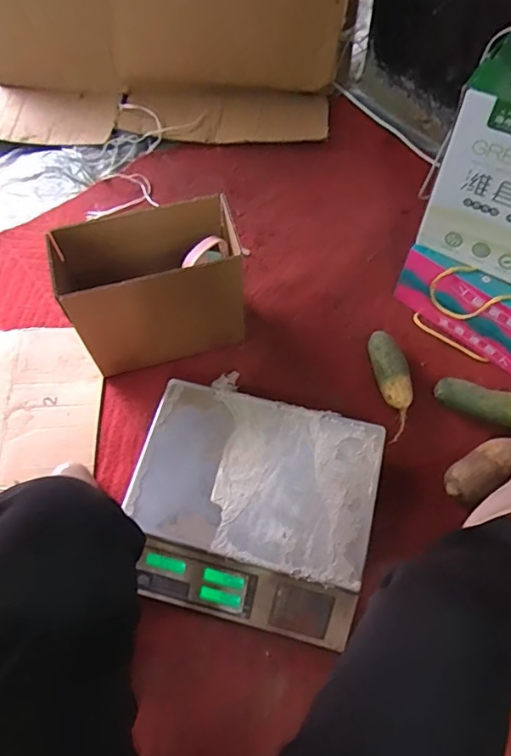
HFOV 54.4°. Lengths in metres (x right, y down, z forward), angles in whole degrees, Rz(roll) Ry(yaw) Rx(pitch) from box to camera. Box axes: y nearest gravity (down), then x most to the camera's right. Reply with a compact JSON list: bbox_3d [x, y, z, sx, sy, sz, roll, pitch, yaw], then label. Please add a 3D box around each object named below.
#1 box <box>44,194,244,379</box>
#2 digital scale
[{"bbox_3d":[-0.165,-0.140,0.817,0.295,0.236,0.139,-14,63,-4],"label":"box"},{"bbox_3d":[-0.003,0.185,0.719,0.326,0.103,0.297,13,64,10],"label":"digital scale"}]

